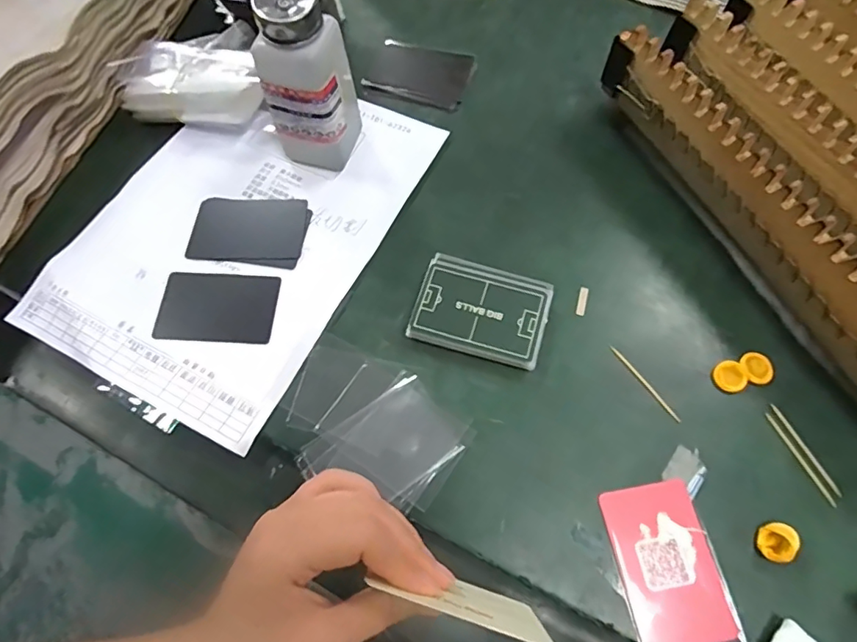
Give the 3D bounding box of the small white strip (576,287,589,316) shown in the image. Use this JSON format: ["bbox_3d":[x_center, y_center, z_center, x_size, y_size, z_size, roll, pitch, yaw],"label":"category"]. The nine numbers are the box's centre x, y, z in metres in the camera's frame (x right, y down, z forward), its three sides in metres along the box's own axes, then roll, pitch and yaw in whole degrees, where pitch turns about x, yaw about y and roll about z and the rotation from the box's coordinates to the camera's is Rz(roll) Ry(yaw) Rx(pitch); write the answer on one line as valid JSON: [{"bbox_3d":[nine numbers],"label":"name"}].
[{"bbox_3d":[0.110,-0.014,0.366,0.006,0.004,0.022,14,69,8],"label":"small white strip"}]

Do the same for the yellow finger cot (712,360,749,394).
[{"bbox_3d":[0.198,0.037,0.337,0.019,0.006,0.021,-22,68,-7],"label":"yellow finger cot"}]

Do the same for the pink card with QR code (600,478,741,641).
[{"bbox_3d":[0.139,0.141,0.298,0.053,0.004,0.086,-10,67,-2],"label":"pink card with QR code"}]

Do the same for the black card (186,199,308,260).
[{"bbox_3d":[-0.144,-0.074,0.409,0.090,0.004,0.057,0,67,3],"label":"black card"}]

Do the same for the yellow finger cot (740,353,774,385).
[{"bbox_3d":[0.219,0.031,0.340,0.020,0.004,0.021,-3,67,1],"label":"yellow finger cot"}]

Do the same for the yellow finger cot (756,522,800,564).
[{"bbox_3d":[0.200,0.127,0.294,0.015,0.015,0.021,2,68,3],"label":"yellow finger cot"}]

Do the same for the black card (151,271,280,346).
[{"bbox_3d":[-0.153,-0.010,0.373,0.084,0.004,0.052,2,68,3],"label":"black card"}]

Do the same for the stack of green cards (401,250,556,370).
[{"bbox_3d":[0.037,-0.008,0.357,0.088,0.012,0.068,17,69,9],"label":"stack of green cards"}]

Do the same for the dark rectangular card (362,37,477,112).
[{"bbox_3d":[-0.005,-0.225,0.463,0.088,0.010,0.070,17,68,7],"label":"dark rectangular card"}]

